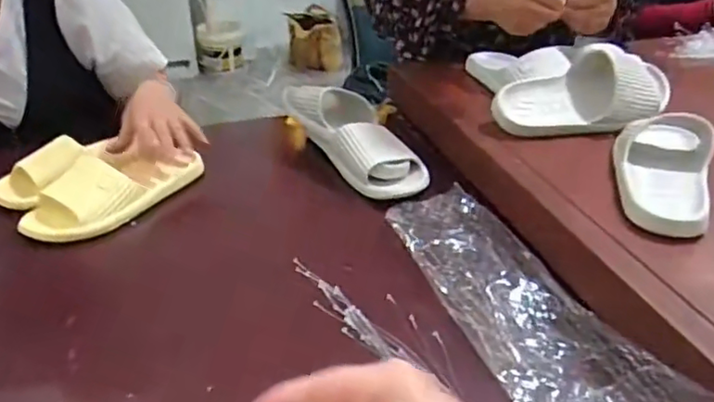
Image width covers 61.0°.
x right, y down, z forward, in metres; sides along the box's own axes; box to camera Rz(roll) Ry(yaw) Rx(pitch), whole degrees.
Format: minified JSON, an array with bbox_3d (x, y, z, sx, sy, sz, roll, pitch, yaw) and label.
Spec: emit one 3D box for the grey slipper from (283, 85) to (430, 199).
[{"bbox_3d":[0.001,-0.111,0.911,0.109,0.069,0.279,-19,49,-28],"label":"grey slipper"}]

